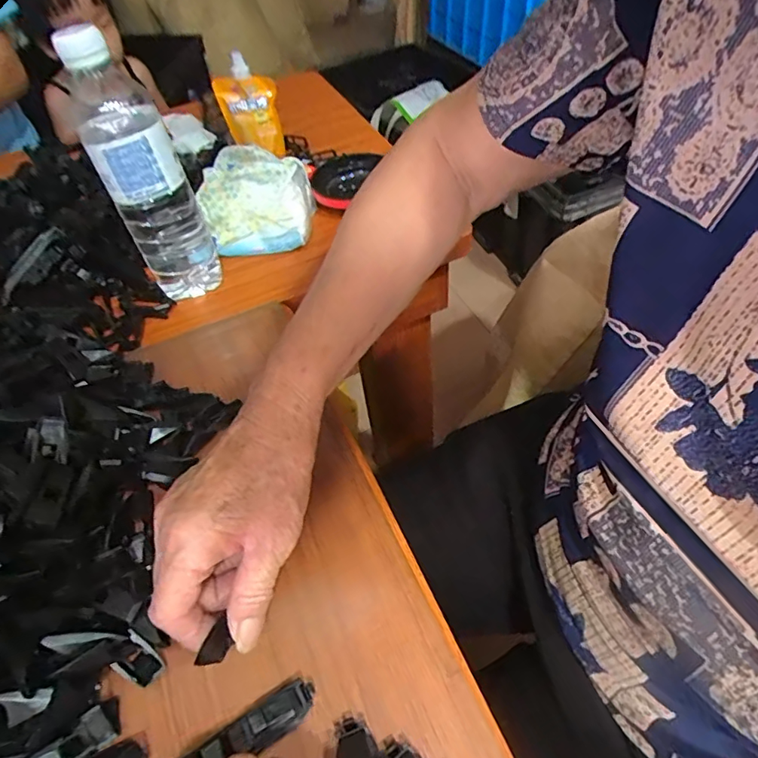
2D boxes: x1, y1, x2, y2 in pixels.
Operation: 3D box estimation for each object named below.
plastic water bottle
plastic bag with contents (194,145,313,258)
[{"bbox_3d":[-0.187,-0.166,0.426,0.064,0.207,0.065,-18,52,-9],"label":"plastic water bottle"},{"bbox_3d":[-0.122,-0.182,0.522,0.102,0.074,0.090,-7,51,0],"label":"plastic bag with contents"}]

